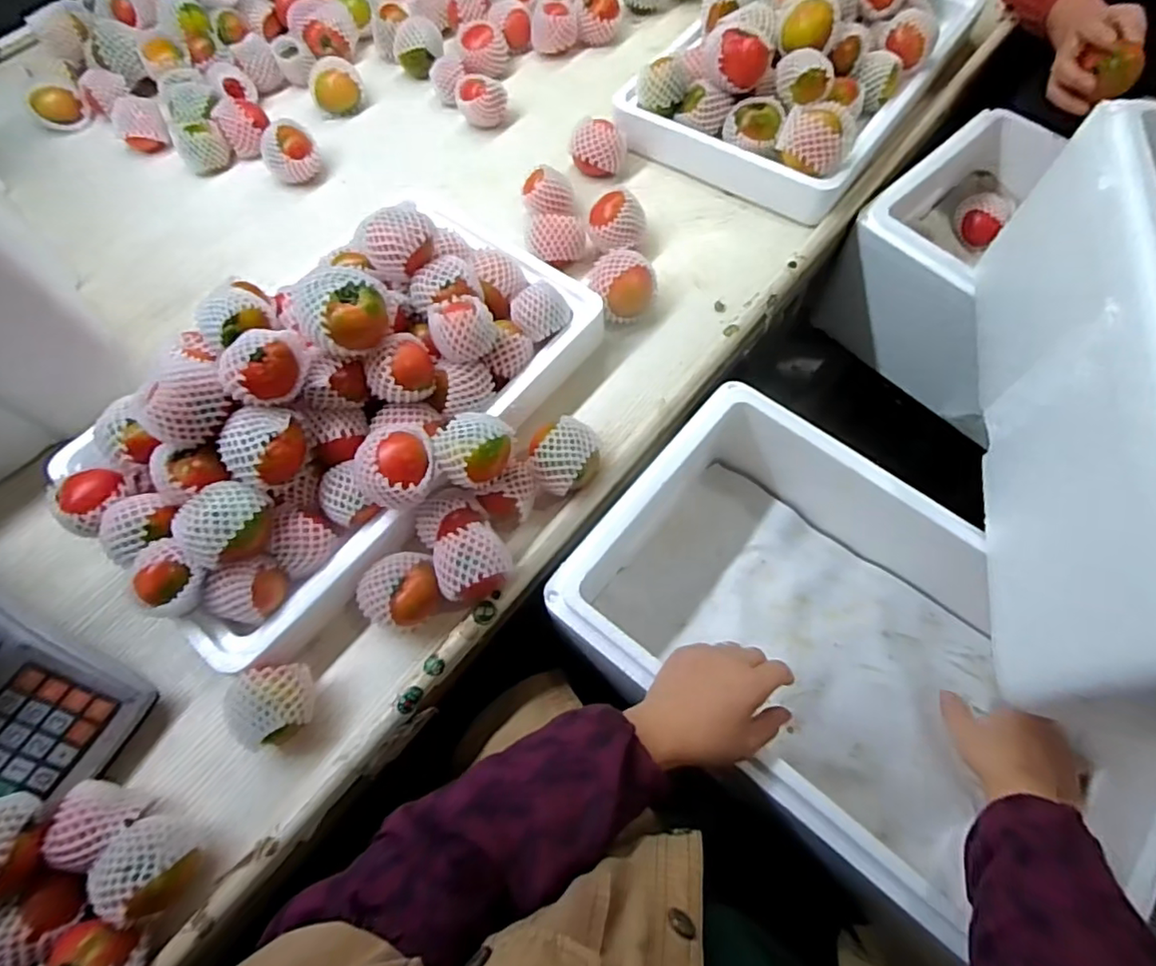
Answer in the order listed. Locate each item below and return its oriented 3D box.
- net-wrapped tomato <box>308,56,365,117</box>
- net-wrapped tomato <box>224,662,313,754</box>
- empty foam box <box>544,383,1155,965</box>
[{"bbox_3d":[-0.335,-0.551,0.821,0.071,0.049,0.053,-23,65,-8],"label":"net-wrapped tomato"},{"bbox_3d":[-0.238,0.173,0.465,0.061,0.055,0.050,-39,69,-15],"label":"net-wrapped tomato"},{"bbox_3d":[0.230,0.144,0.549,0.436,0.138,0.295,37,71,18],"label":"empty foam box"}]

